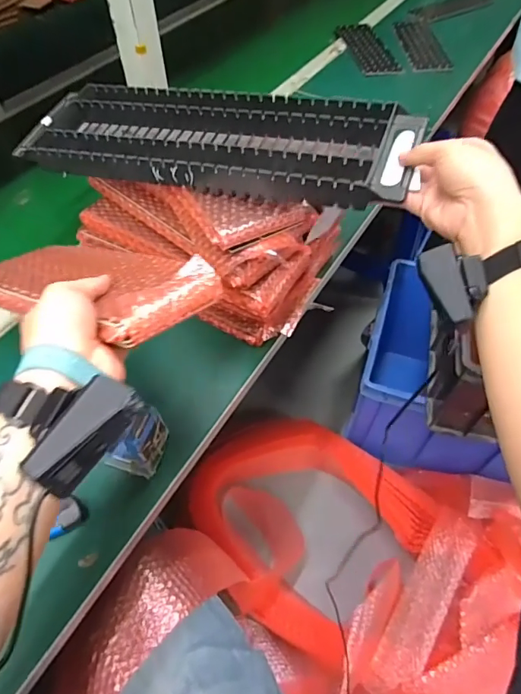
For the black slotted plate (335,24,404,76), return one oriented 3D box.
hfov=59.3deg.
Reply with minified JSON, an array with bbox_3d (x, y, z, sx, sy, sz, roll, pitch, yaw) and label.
[{"bbox_3d":[0.259,-0.719,1.104,0.095,0.006,0.287,-7,54,-6],"label":"black slotted plate"}]

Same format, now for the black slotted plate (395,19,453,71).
[{"bbox_3d":[0.395,-0.740,1.116,0.099,0.008,0.277,0,54,-1],"label":"black slotted plate"}]

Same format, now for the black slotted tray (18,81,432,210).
[{"bbox_3d":[-0.059,-0.231,0.516,0.445,0.045,0.146,14,55,17],"label":"black slotted tray"}]

